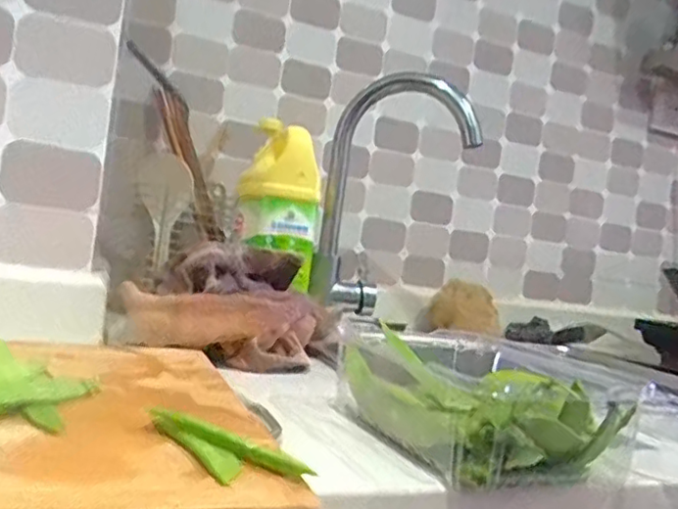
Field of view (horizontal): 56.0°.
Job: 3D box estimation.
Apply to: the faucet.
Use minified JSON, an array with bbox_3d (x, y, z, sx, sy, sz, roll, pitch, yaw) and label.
[{"bbox_3d":[0.066,-0.071,0.744,0.172,0.275,0.032,7,1,17],"label":"faucet"}]

